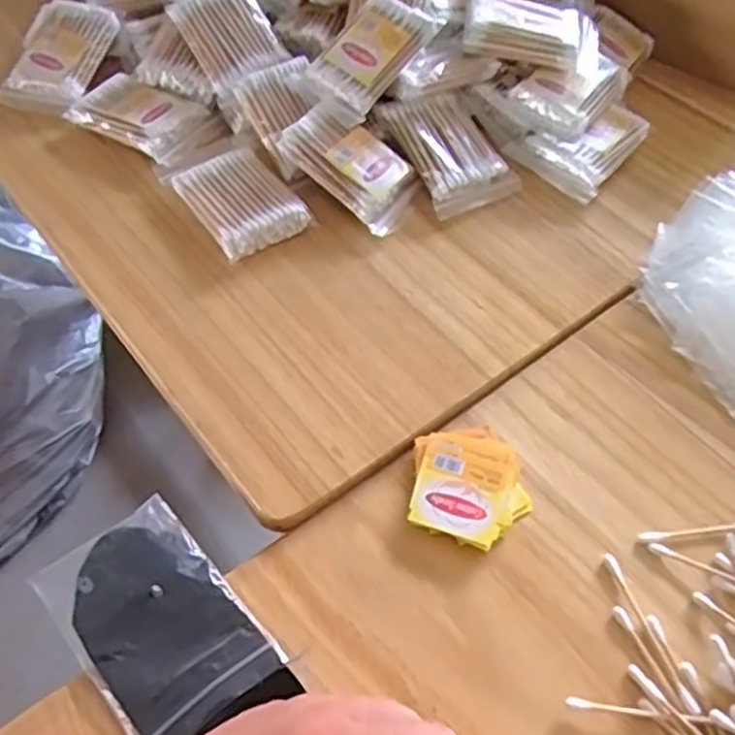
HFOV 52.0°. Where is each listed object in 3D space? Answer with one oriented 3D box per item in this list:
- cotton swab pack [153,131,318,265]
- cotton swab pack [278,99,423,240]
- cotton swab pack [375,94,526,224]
[{"bbox_3d":[-0.084,-0.111,0.467,0.062,0.019,0.095,-29,61,-19],"label":"cotton swab pack"},{"bbox_3d":[-0.008,-0.125,0.467,0.089,0.012,0.054,42,67,2],"label":"cotton swab pack"},{"bbox_3d":[0.054,-0.139,0.484,0.063,0.020,0.085,-23,76,-17],"label":"cotton swab pack"}]

